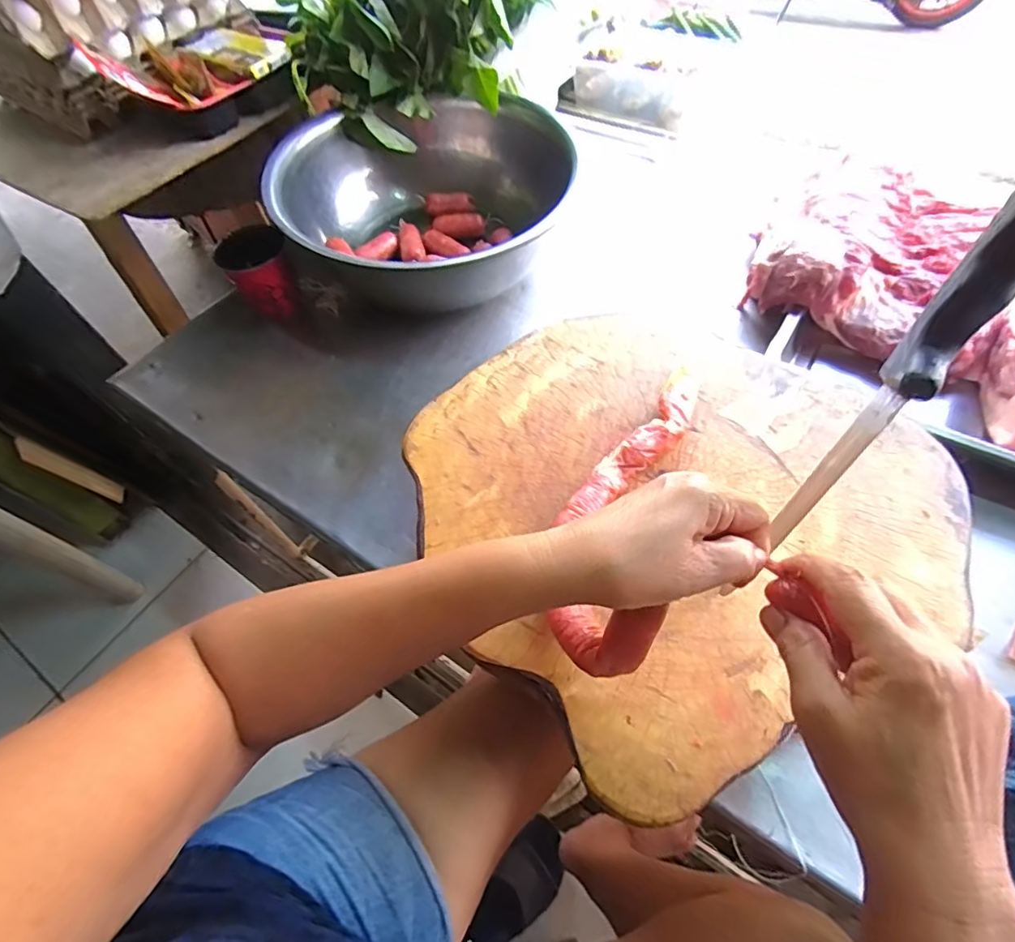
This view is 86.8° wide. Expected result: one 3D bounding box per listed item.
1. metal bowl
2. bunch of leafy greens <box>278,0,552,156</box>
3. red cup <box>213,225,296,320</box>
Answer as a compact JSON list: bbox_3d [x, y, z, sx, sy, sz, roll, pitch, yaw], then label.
[{"bbox_3d":[-0.119,-0.332,0.681,0.311,0.129,0.297,-24,61,-9],"label":"metal bowl"},{"bbox_3d":[-0.099,-0.600,0.682,0.249,0.198,0.323,22,64,16],"label":"bunch of leafy greens"},{"bbox_3d":[-0.294,-0.239,0.650,0.074,0.079,0.068,-2,60,3],"label":"red cup"}]

